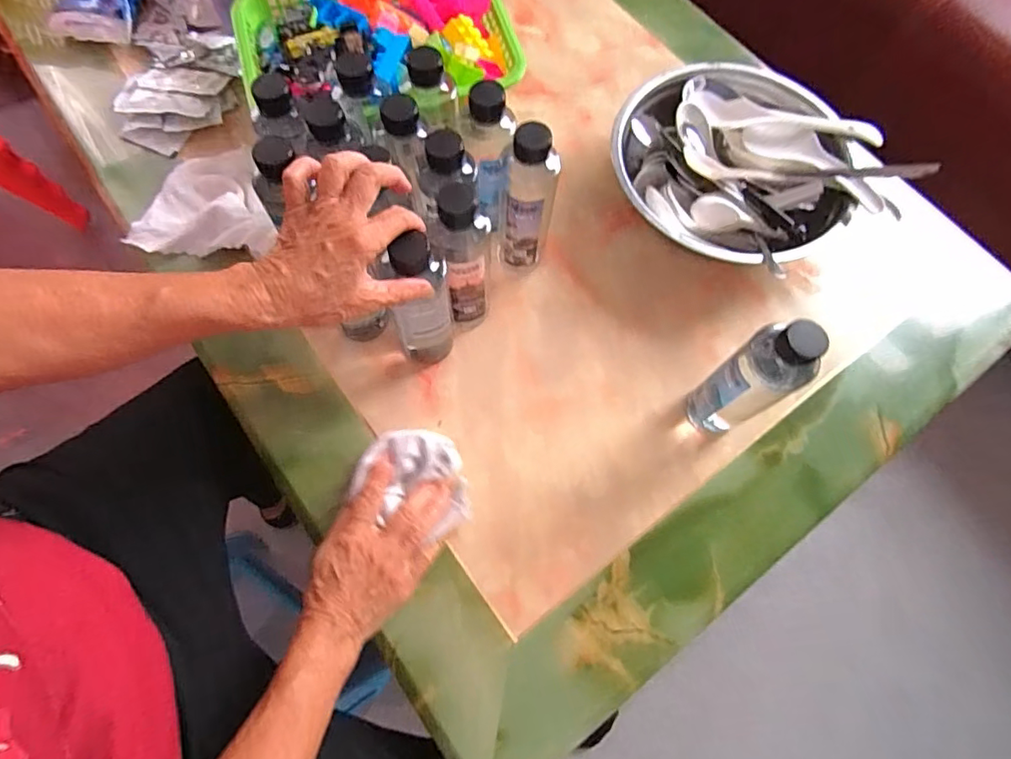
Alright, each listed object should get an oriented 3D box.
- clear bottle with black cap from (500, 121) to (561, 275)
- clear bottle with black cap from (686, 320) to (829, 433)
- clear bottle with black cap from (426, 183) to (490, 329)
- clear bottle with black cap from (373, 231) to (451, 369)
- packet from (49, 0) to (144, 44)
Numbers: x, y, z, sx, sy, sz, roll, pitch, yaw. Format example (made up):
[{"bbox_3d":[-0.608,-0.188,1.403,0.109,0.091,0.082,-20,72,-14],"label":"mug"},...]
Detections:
[{"bbox_3d":[0.020,-0.164,0.527,0.053,0.176,0.047,9,70,3],"label":"clear bottle with black cap"},{"bbox_3d":[0.208,0.006,0.470,0.043,0.174,0.047,0,69,0],"label":"clear bottle with black cap"},{"bbox_3d":[-0.040,-0.109,0.502,0.048,0.175,0.056,-8,70,-3],"label":"clear bottle with black cap"},{"bbox_3d":[-0.079,-0.067,0.487,0.058,0.177,0.047,30,71,5],"label":"clear bottle with black cap"},{"bbox_3d":[-0.506,-0.463,0.686,0.093,0.035,0.092,6,70,0],"label":"packet"}]

